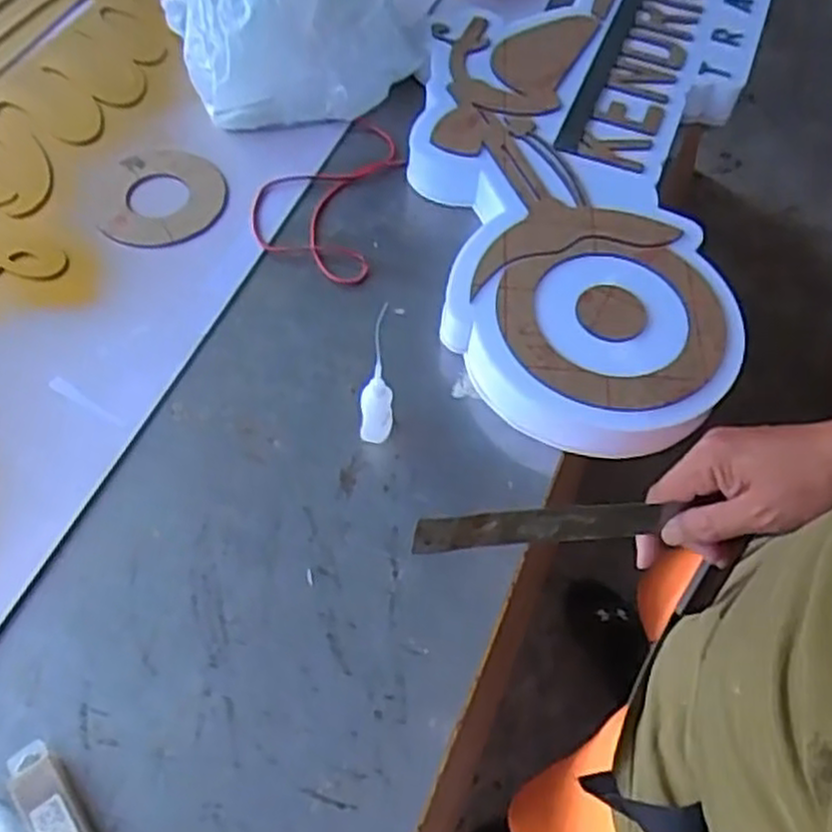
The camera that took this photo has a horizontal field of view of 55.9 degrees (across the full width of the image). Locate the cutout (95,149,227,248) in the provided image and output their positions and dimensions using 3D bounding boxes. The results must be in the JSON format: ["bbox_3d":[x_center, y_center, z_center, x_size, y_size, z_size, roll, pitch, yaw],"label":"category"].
[{"bbox_3d":[-0.309,-0.270,0.953,0.150,0.007,0.153,-3,59,-5],"label":"cutout"}]

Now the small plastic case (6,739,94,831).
[{"bbox_3d":[-0.281,0.295,0.599,0.038,0.020,0.099,-32,66,-20],"label":"small plastic case"}]

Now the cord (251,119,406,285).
[{"bbox_3d":[-0.106,-0.284,0.967,0.157,0.015,0.277,13,59,4],"label":"cord"}]

